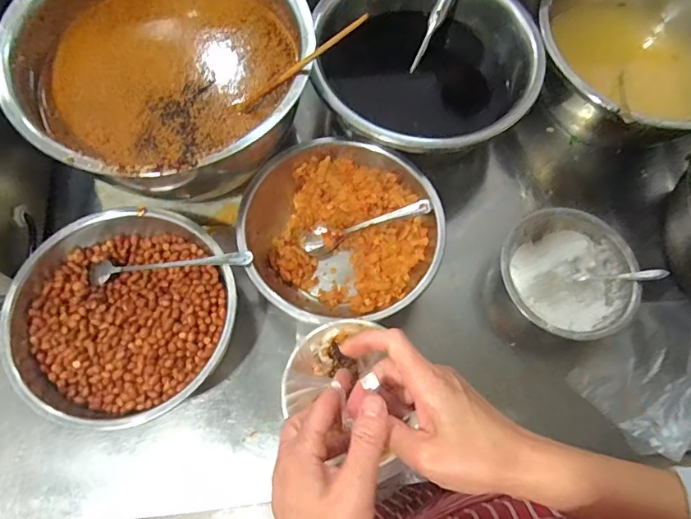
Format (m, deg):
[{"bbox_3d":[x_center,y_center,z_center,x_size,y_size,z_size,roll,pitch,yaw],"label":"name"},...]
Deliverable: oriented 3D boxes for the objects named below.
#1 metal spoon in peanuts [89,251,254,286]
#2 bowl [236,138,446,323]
[{"bbox_3d":[-0.180,0.009,0.491,0.180,0.023,0.025,-6,69,10],"label":"metal spoon in peanuts"},{"bbox_3d":[-0.007,-0.034,0.530,0.205,0.080,0.206,1,70,-2],"label":"bowl"}]

